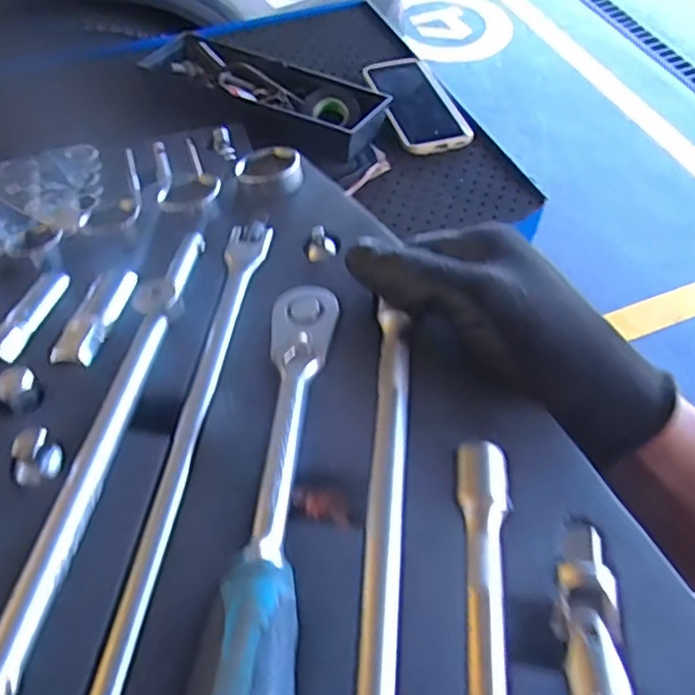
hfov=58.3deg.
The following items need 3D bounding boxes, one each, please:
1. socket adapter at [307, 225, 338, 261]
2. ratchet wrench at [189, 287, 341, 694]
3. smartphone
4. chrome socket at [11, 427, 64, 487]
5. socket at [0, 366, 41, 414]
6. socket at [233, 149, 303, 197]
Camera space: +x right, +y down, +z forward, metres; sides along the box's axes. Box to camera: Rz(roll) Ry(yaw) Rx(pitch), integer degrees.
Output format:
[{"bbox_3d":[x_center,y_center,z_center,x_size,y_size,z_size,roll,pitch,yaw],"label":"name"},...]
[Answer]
[{"bbox_3d":[-0.014,-0.057,0.343,0.016,0.015,0.014,-2,54,-2],"label":"socket adapter"},{"bbox_3d":[-0.028,0.061,0.233,0.032,0.031,0.237,3,54,1],"label":"ratchet wrench"},{"bbox_3d":[0.082,-0.294,0.745,0.088,0.017,0.174,-11,55,-9],"label":"smartphone"},{"bbox_3d":[-0.125,0.044,0.250,0.013,0.018,0.020,14,55,9],"label":"chrome socket"},{"bbox_3d":[-0.144,0.018,0.274,0.016,0.012,0.018,-32,61,-22],"label":"socket"},{"bbox_3d":[-0.048,-0.113,0.399,0.043,0.014,0.040,0,54,-1],"label":"socket"}]

